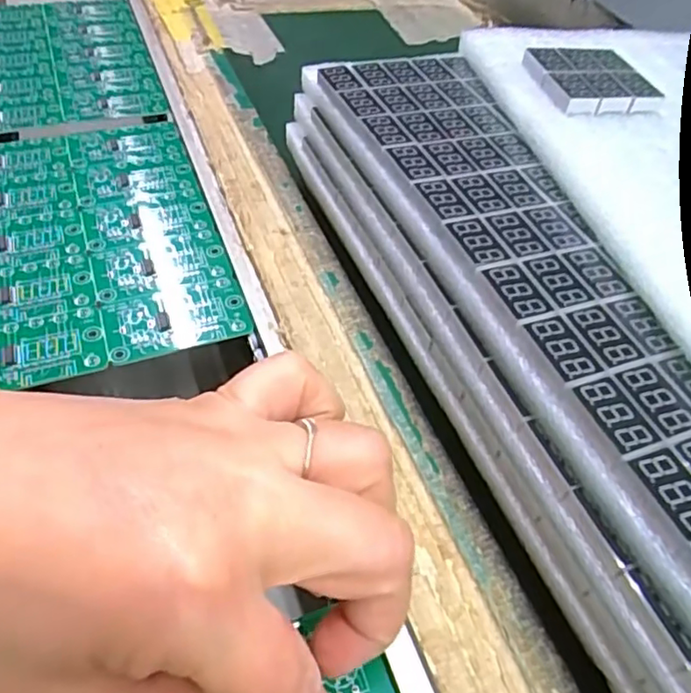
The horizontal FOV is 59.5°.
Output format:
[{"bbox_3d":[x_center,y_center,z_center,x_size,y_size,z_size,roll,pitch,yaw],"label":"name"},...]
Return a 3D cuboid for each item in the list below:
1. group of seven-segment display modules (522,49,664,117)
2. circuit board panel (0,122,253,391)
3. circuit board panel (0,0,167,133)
[{"bbox_3d":[0.108,-0.116,0.264,0.049,0.009,0.048,-6,50,-11],"label":"group of seven-segment display modules"},{"bbox_3d":[-0.132,-0.057,0.305,0.124,0.006,0.179,-15,51,-16],"label":"circuit board panel"},{"bbox_3d":[-0.199,-0.193,0.409,0.121,0.005,0.170,-14,52,-16],"label":"circuit board panel"}]

